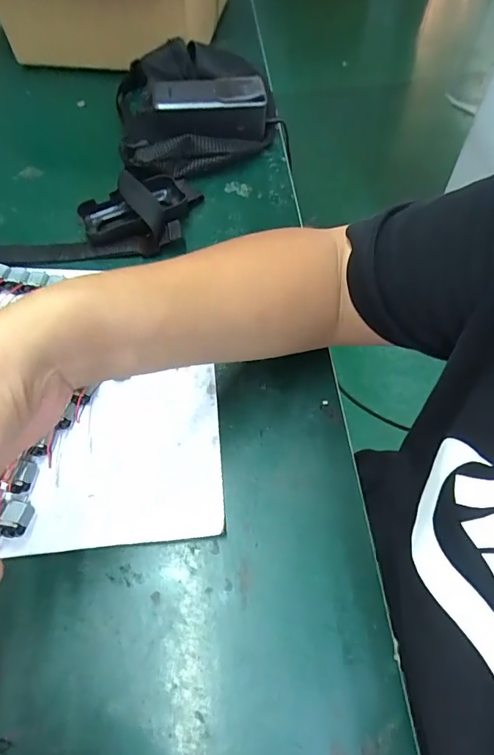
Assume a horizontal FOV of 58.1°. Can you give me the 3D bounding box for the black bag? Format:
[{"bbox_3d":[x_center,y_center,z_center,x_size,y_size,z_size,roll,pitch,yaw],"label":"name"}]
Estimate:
[{"bbox_3d":[-0.064,-0.332,0.539,0.182,0.050,0.216,-12,61,-5],"label":"black bag"}]

